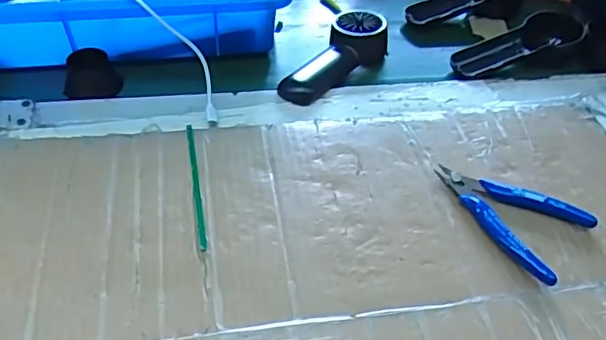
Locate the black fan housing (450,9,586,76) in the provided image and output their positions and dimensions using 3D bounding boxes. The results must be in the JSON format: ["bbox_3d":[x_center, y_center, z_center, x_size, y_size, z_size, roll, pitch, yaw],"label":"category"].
[{"bbox_3d":[0.234,-0.139,0.598,0.167,0.026,0.059,-21,52,-23],"label":"black fan housing"}]

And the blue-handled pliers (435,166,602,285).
[{"bbox_3d":[0.156,0.032,0.441,0.117,0.015,0.071,33,52,23],"label":"blue-handled pliers"}]

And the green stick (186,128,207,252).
[{"bbox_3d":[-0.086,0.010,0.451,0.005,0.005,0.131,-7,48,-11],"label":"green stick"}]

